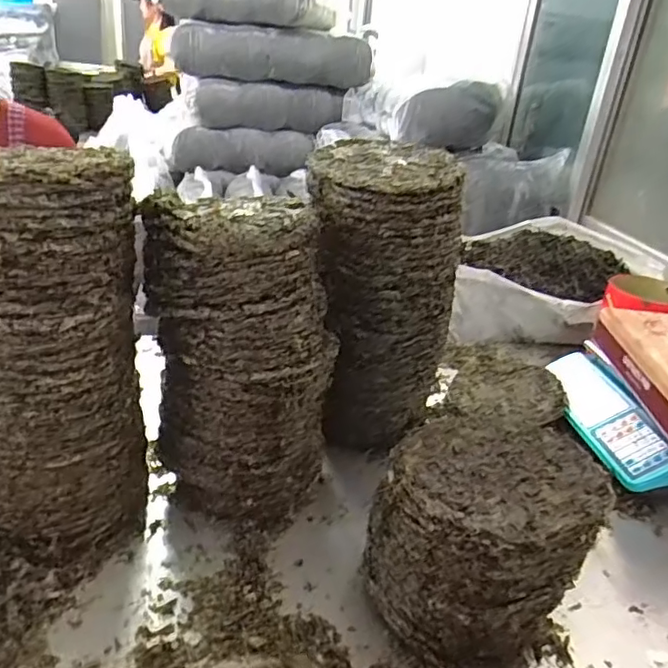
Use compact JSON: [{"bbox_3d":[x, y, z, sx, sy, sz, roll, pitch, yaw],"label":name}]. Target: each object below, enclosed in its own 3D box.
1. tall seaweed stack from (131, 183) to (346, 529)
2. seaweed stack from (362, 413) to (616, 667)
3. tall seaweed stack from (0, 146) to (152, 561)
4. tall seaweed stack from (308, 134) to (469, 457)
[{"bbox_3d":[-0.106,0.039,0.722,0.177,0.380,0.180,21,29,27],"label":"tall seaweed stack"},{"bbox_3d":[0.152,0.218,0.618,0.195,0.209,0.200,27,33,37],"label":"seaweed stack"},{"bbox_3d":[-0.309,0.030,0.638,0.191,0.426,0.170,-3,27,-19],"label":"tall seaweed stack"},{"bbox_3d":[0.058,-0.047,0.847,0.204,0.400,0.191,7,26,1],"label":"tall seaweed stack"}]

